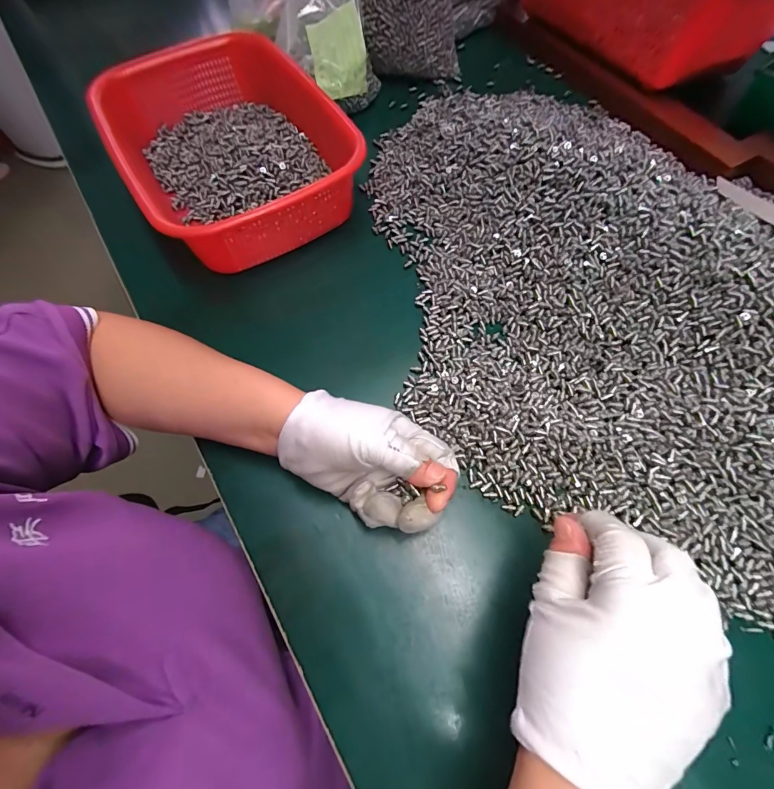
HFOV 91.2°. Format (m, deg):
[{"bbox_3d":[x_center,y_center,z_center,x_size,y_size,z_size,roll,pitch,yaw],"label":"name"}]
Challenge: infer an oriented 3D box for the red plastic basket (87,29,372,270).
[{"bbox_3d":[-0.156,-0.256,0.401,0.208,0.080,0.281,-29,67,-10],"label":"red plastic basket"}]

